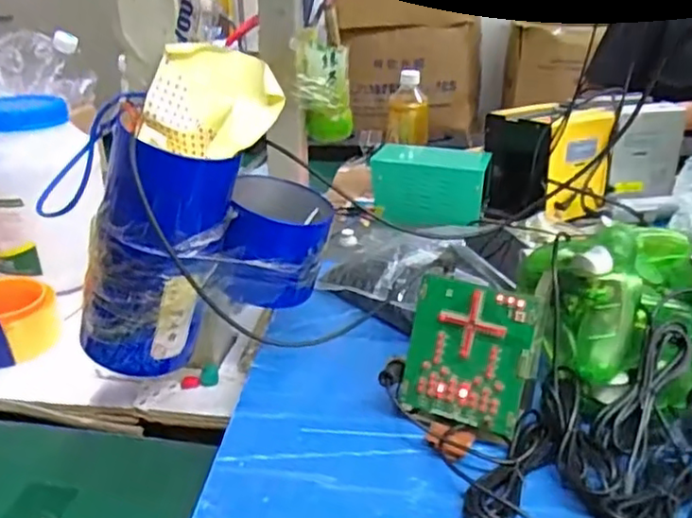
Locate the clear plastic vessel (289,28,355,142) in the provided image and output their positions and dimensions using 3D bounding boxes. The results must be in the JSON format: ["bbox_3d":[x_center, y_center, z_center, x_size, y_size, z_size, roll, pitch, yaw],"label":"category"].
[{"bbox_3d":[-0.032,-0.240,0.873,0.074,0.142,0.073,-4,33,-2],"label":"clear plastic vessel"}]

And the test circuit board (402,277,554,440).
[{"bbox_3d":[0.092,0.071,0.465,0.092,0.103,0.006,13,7,22],"label":"test circuit board"}]

